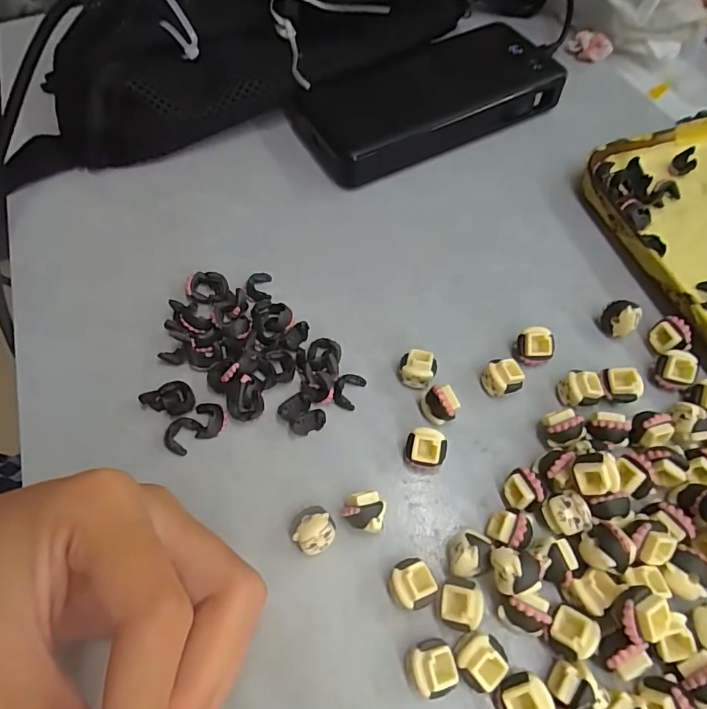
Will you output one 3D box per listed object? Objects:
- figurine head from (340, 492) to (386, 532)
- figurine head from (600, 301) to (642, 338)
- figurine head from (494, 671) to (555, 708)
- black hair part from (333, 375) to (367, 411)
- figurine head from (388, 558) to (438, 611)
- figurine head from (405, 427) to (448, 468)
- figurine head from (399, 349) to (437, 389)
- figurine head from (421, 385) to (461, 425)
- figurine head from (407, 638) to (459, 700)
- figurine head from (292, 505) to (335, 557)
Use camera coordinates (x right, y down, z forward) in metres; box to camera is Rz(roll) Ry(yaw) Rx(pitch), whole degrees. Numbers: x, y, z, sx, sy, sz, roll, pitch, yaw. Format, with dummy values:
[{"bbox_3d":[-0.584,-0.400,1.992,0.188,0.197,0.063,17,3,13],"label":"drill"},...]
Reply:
[{"bbox_3d":[0.004,0.060,0.183,0.015,0.016,0.013,14,62,10],"label":"figurine head"},{"bbox_3d":[0.124,-0.016,0.222,0.014,0.016,0.012,37,67,20],"label":"figurine head"},{"bbox_3d":[0.055,0.113,0.155,0.016,0.014,0.016,-18,62,-7],"label":"figurine head"},{"bbox_3d":[-0.003,0.016,0.214,0.011,0.005,0.016,21,63,13],"label":"black hair part"},{"bbox_3d":[0.021,0.083,0.172,0.016,0.013,0.016,-1,61,2],"label":"figurine head"},{"bbox_3d":[0.030,0.039,0.196,0.016,0.012,0.014,16,62,11],"label":"figurine head"},{"bbox_3d":[0.029,0.007,0.212,0.016,0.016,0.012,8,60,6],"label":"figurine head"},{"bbox_3d":[0.037,0.022,0.203,0.014,0.015,0.013,-5,61,0],"label":"figurine head"},{"bbox_3d":[0.026,0.105,0.160,0.016,0.014,0.016,-11,61,-4],"label":"figurine head"},{"bbox_3d":[-0.015,0.067,0.181,0.016,0.015,0.014,-41,67,-18],"label":"figurine head"}]

